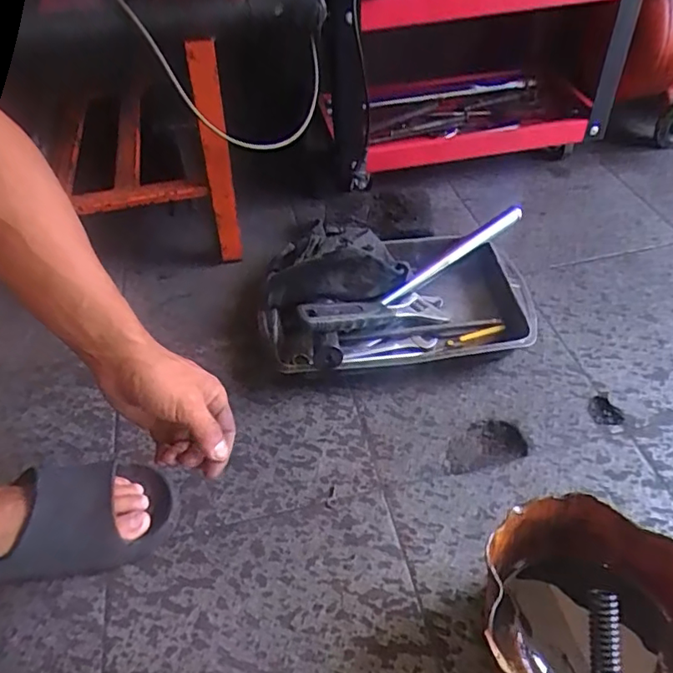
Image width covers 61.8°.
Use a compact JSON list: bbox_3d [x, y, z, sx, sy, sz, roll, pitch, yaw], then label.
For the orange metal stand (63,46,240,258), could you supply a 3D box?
[{"bbox_3d":[-0.288,-0.253,0.829,0.272,0.343,0.160,31,56,30],"label":"orange metal stand"}]

